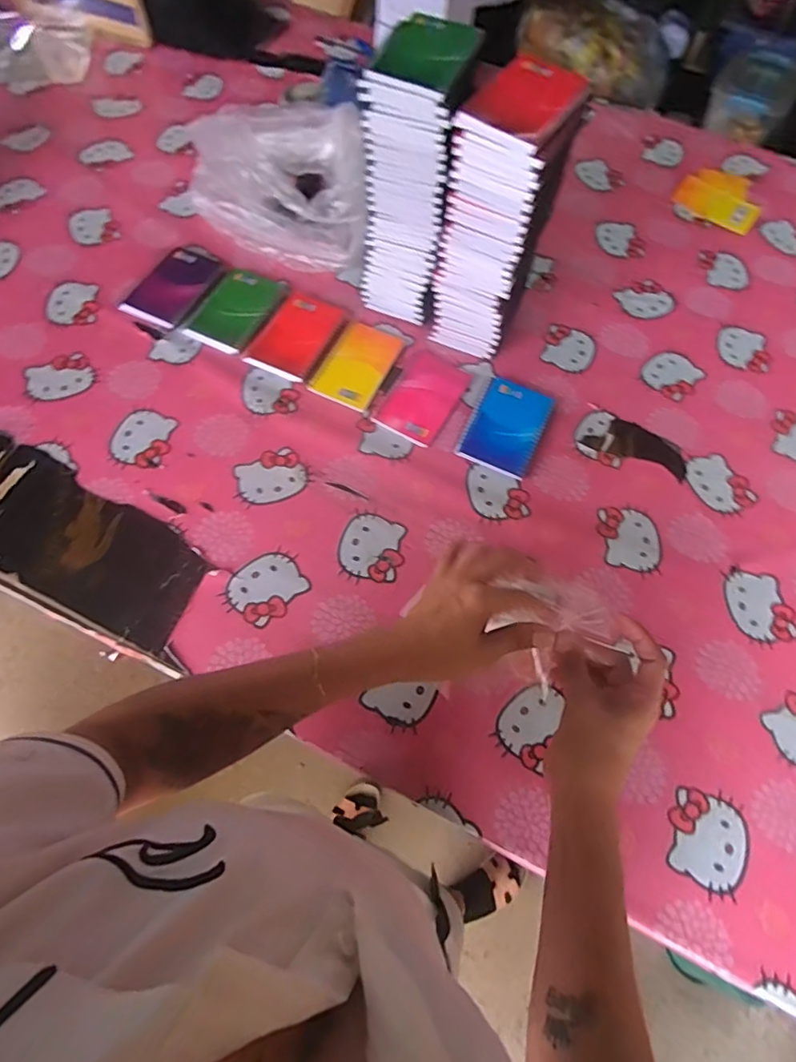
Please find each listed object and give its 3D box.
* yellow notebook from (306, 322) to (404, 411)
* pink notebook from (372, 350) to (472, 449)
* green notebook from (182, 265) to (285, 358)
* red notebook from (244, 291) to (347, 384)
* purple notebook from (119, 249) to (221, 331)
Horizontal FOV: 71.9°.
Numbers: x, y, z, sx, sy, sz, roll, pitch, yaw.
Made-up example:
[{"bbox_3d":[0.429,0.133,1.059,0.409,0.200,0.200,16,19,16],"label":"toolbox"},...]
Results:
[{"bbox_3d":[-0.052,-0.220,0.723,0.083,0.005,0.128,23,65,8],"label":"yellow notebook"},{"bbox_3d":[0.033,-0.173,0.707,0.081,0.005,0.132,27,66,10],"label":"pink notebook"},{"bbox_3d":[-0.220,-0.302,0.750,0.092,0.015,0.137,23,65,9],"label":"green notebook"},{"bbox_3d":[-0.132,-0.261,0.737,0.089,0.013,0.136,24,65,9],"label":"red notebook"},{"bbox_3d":[-0.311,-0.340,0.763,0.089,0.011,0.142,23,65,8],"label":"purple notebook"}]

